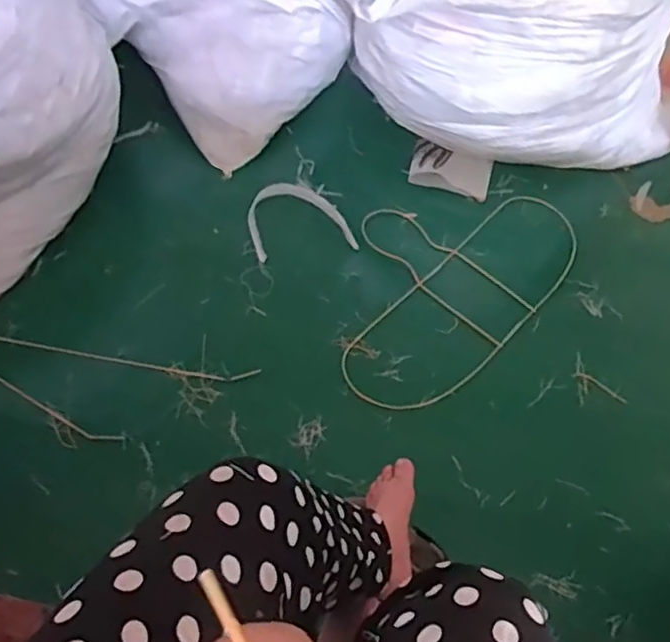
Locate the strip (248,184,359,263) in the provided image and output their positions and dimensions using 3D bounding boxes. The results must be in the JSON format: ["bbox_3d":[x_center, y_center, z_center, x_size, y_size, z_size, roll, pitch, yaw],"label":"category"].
[{"bbox_3d":[-0.097,-0.269,1.713,0.256,0.016,0.248,-9,58,-9],"label":"strip"}]

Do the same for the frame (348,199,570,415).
[{"bbox_3d":[0.267,-0.130,1.615,0.481,0.030,0.774,40,63,21],"label":"frame"}]

